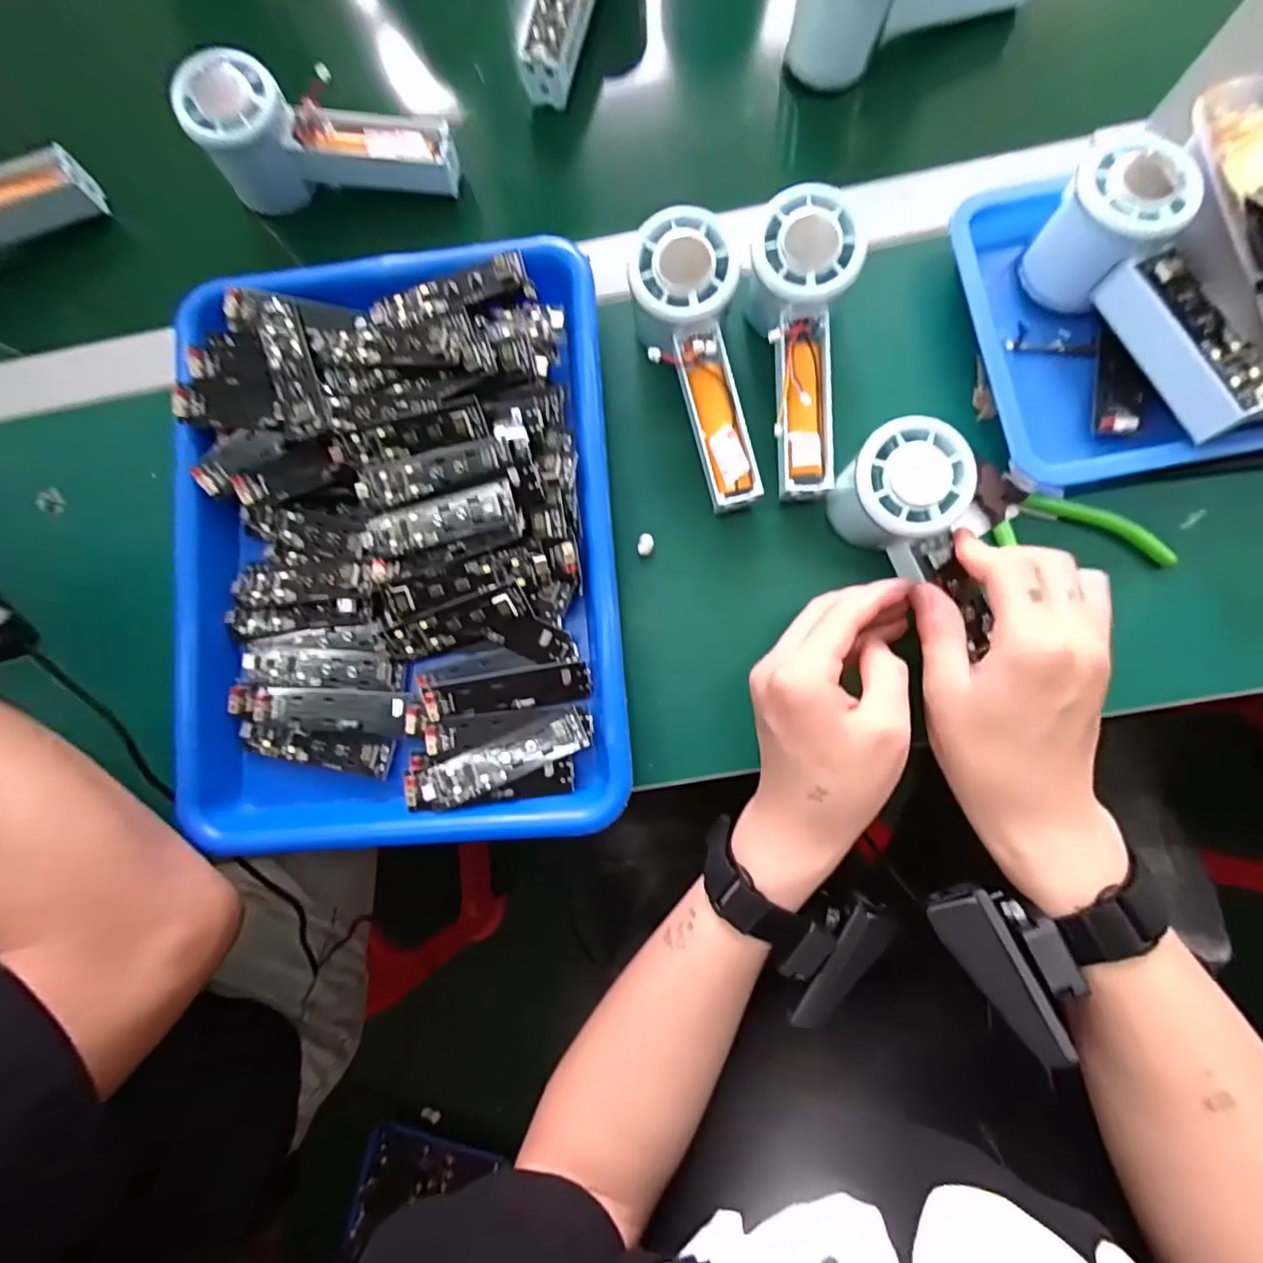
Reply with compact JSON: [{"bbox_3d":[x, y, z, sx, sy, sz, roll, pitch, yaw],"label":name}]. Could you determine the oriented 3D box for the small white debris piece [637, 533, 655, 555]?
[{"bbox_3d":[0.008,-0.052,0.357,0.009,0.004,0.013,18,85,6],"label":"small white debris piece"}]

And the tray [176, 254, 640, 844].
[{"bbox_3d":[-0.133,-0.049,0.347,0.247,0.044,0.334,-5,83,4],"label":"tray"}]

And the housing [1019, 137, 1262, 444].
[{"bbox_3d":[0.268,-0.169,0.314,0.057,0.055,0.151,-22,83,2],"label":"housing"}]

